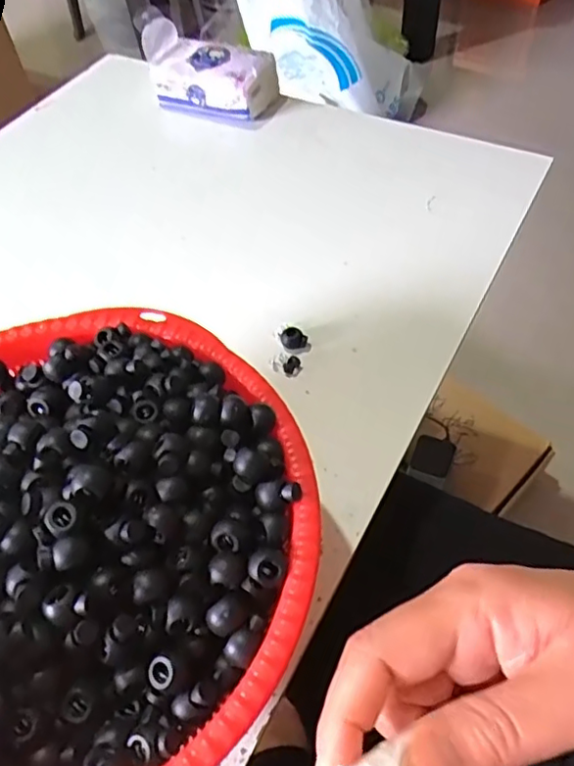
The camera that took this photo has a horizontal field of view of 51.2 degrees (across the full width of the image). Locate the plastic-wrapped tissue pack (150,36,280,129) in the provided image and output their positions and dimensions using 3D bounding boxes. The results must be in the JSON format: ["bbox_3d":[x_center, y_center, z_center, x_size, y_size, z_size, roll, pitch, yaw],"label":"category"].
[{"bbox_3d":[-0.070,-0.292,0.580,0.114,0.047,0.061,18,56,16],"label":"plastic-wrapped tissue pack"}]

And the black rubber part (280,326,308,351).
[{"bbox_3d":[0.004,-0.031,0.416,0.018,0.012,0.014,12,55,12],"label":"black rubber part"}]

